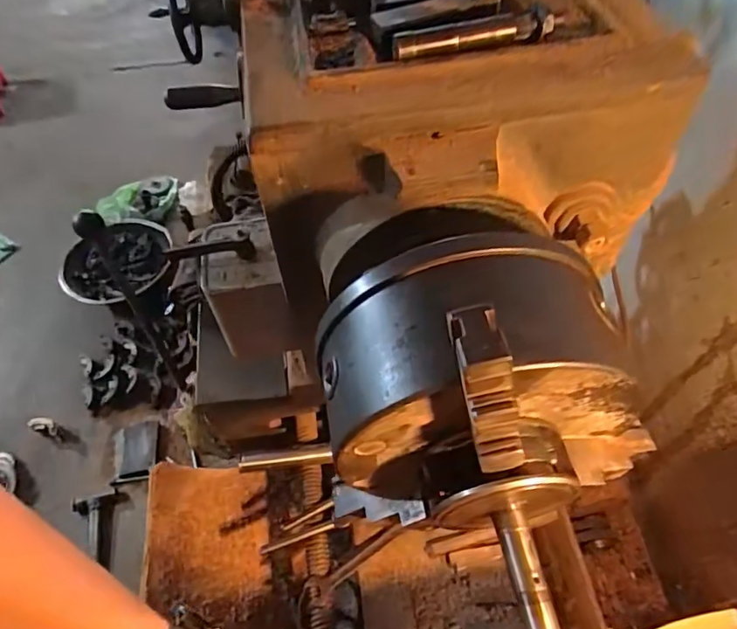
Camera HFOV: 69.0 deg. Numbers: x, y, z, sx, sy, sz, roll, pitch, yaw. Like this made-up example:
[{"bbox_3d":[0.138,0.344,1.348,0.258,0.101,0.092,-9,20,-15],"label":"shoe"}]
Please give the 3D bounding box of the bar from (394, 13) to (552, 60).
[{"bbox_3d":[0.075,-0.196,0.383,0.111,0.018,0.019,-11,55,-5],"label":"bar"}]

